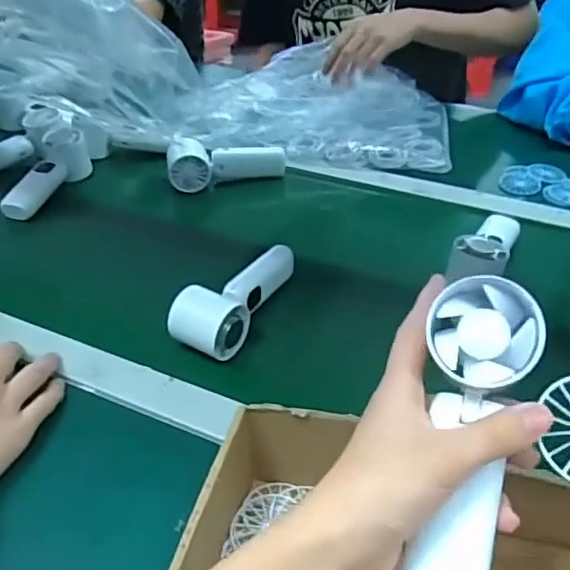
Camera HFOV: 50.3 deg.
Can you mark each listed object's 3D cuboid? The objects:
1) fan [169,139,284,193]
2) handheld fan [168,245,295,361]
[{"bbox_3d":[-0.081,-0.176,0.831,0.160,0.049,0.065,-11,39,-11],"label":"fan"},{"bbox_3d":[-0.048,0.008,0.583,0.056,0.046,0.156,16,42,21],"label":"handheld fan"}]

